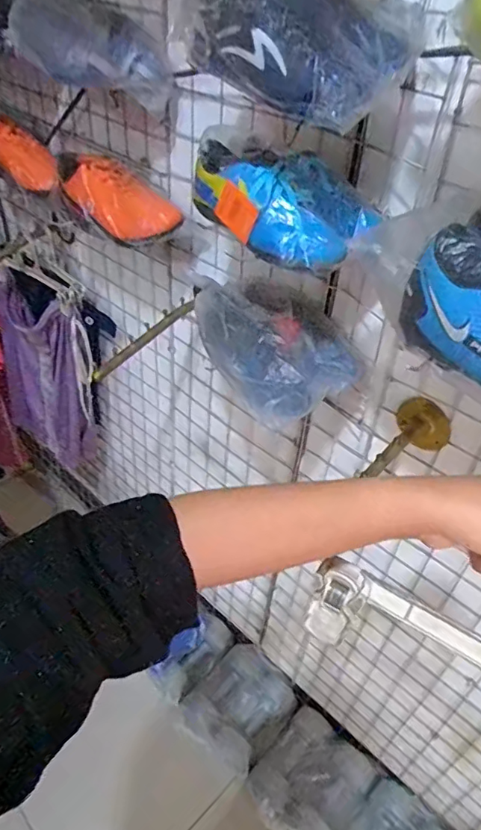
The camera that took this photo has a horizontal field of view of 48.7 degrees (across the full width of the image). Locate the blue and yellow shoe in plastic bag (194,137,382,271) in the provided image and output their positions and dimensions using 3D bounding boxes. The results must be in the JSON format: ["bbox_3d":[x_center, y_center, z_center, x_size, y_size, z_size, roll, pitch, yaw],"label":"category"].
[{"bbox_3d":[0.046,-0.228,0.551,0.118,0.071,0.187,-28,50,-30],"label":"blue and yellow shoe in plastic bag"}]

